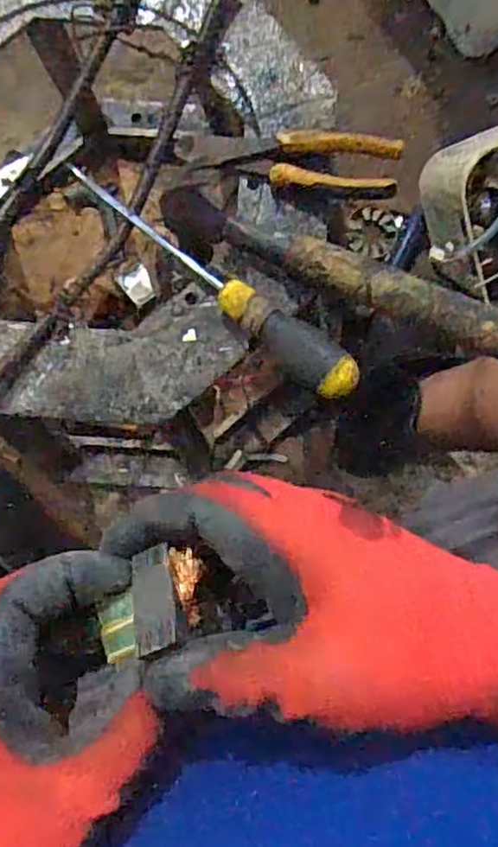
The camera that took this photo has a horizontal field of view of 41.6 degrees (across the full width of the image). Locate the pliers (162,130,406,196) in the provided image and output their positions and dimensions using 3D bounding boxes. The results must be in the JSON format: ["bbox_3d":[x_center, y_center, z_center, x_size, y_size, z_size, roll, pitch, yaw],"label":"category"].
[{"bbox_3d":[0.024,-0.199,0.503,0.177,0.016,0.049,7,82,15],"label":"pliers"}]

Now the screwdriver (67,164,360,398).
[{"bbox_3d":[-0.040,-0.120,0.504,0.305,0.034,0.034,41,83,17],"label":"screwdriver"}]

